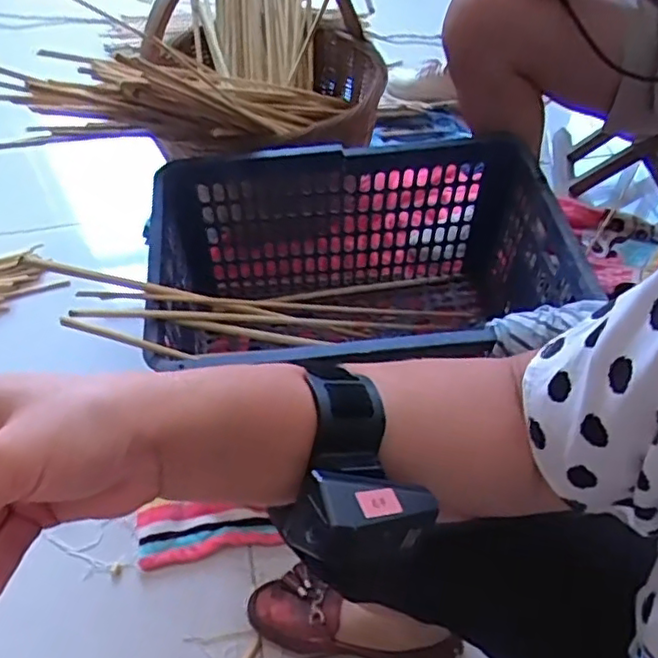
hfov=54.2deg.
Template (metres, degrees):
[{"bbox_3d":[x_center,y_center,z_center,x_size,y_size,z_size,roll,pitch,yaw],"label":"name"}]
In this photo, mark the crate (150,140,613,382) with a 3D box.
[{"bbox_3d":[0.044,-0.037,0.882,0.509,0.282,0.346,-8,52,-4],"label":"crate"}]

